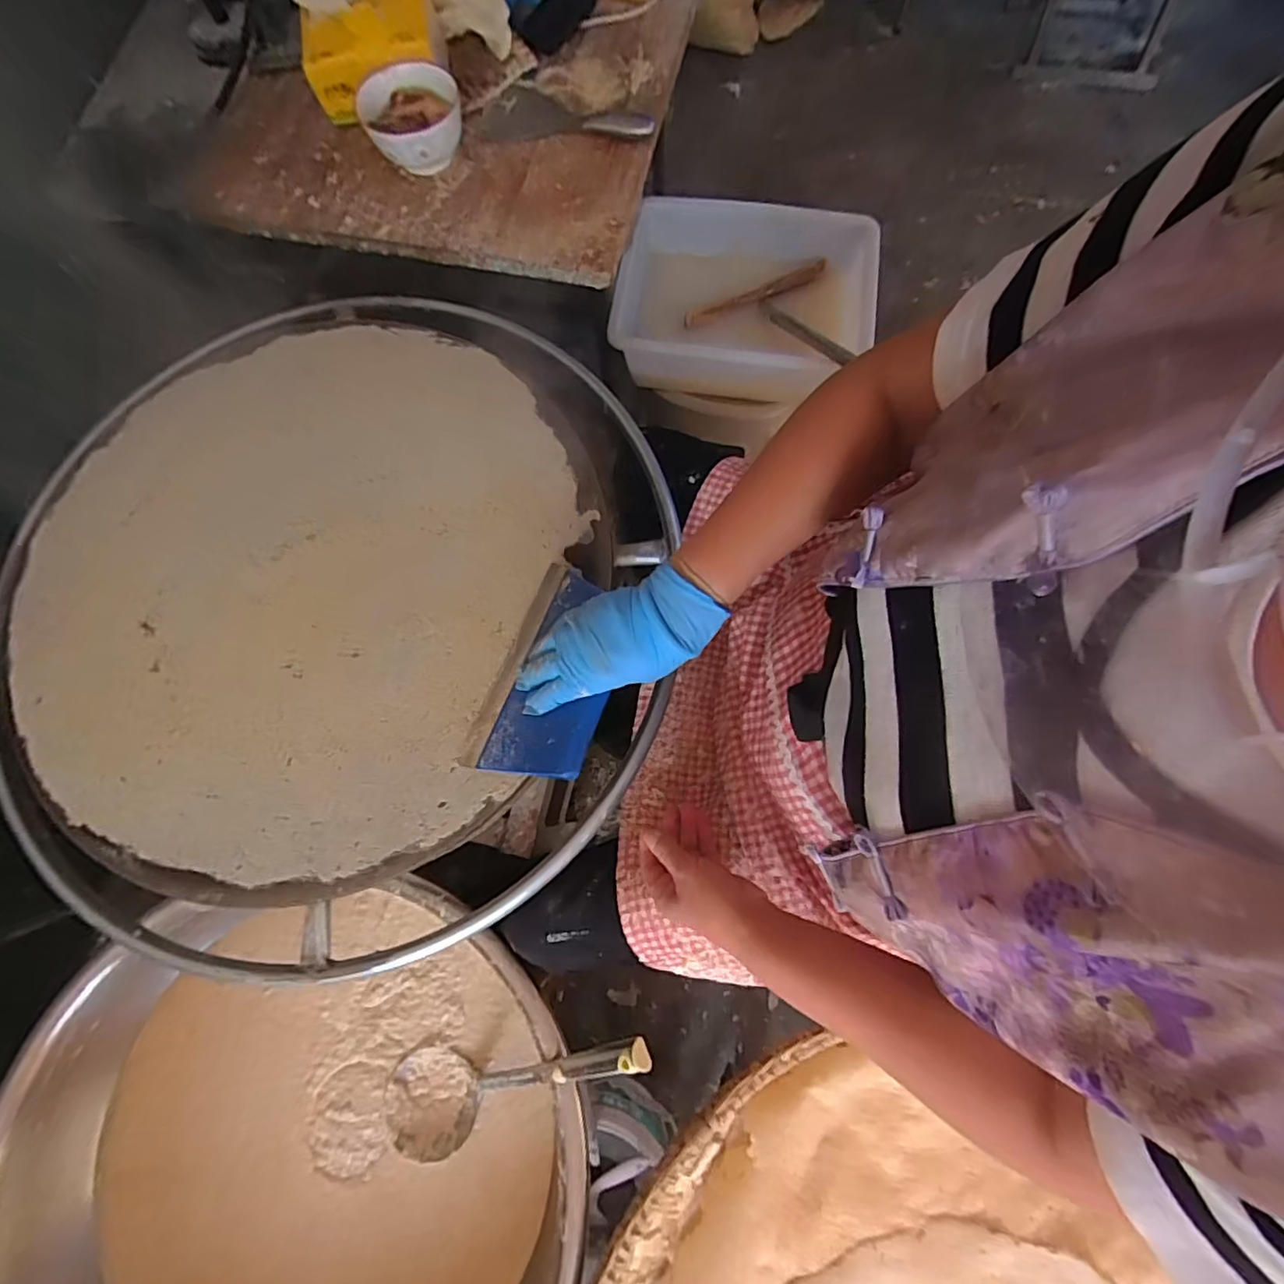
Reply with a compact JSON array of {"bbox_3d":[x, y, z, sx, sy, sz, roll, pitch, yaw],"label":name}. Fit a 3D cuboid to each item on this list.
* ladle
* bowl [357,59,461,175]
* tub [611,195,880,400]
[{"bbox_3d":[-0.135,0.458,0.582,0.376,0.068,0.106,-34,73,31],"label":"ladle"},{"bbox_3d":[-0.271,-0.622,0.689,0.115,0.064,0.122,-1,75,2],"label":"bowl"},{"bbox_3d":[0.155,-0.493,0.844,0.361,0.115,0.259,13,75,5],"label":"tub"}]

